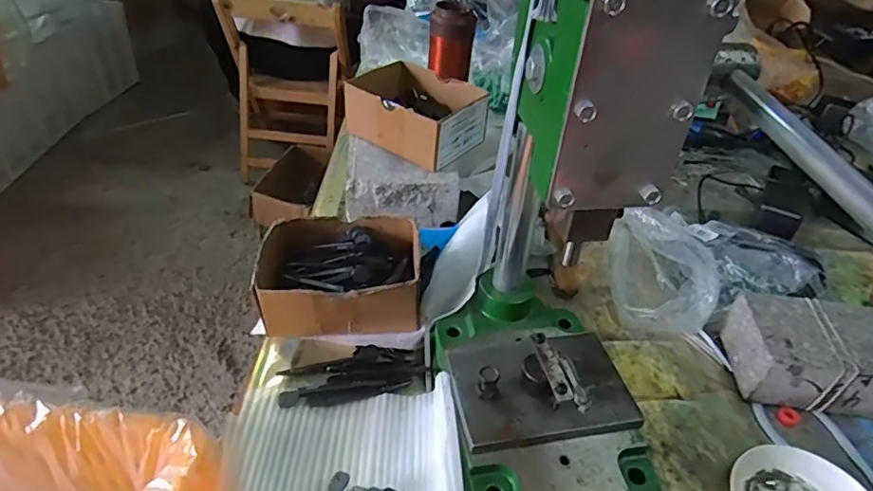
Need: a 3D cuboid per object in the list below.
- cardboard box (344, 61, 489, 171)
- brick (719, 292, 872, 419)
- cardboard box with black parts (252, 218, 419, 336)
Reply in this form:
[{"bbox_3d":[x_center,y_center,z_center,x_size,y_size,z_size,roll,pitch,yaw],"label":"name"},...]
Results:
[{"bbox_3d":[-0.023,-0.177,0.731,0.163,0.073,0.125,25,42,23],"label":"cardboard box"},{"bbox_3d":[0.381,0.109,0.548,0.149,0.064,0.106,8,38,4],"label":"brick"},{"bbox_3d":[-0.099,0.035,0.592,0.160,0.076,0.132,4,38,-2],"label":"cardboard box with black parts"}]

